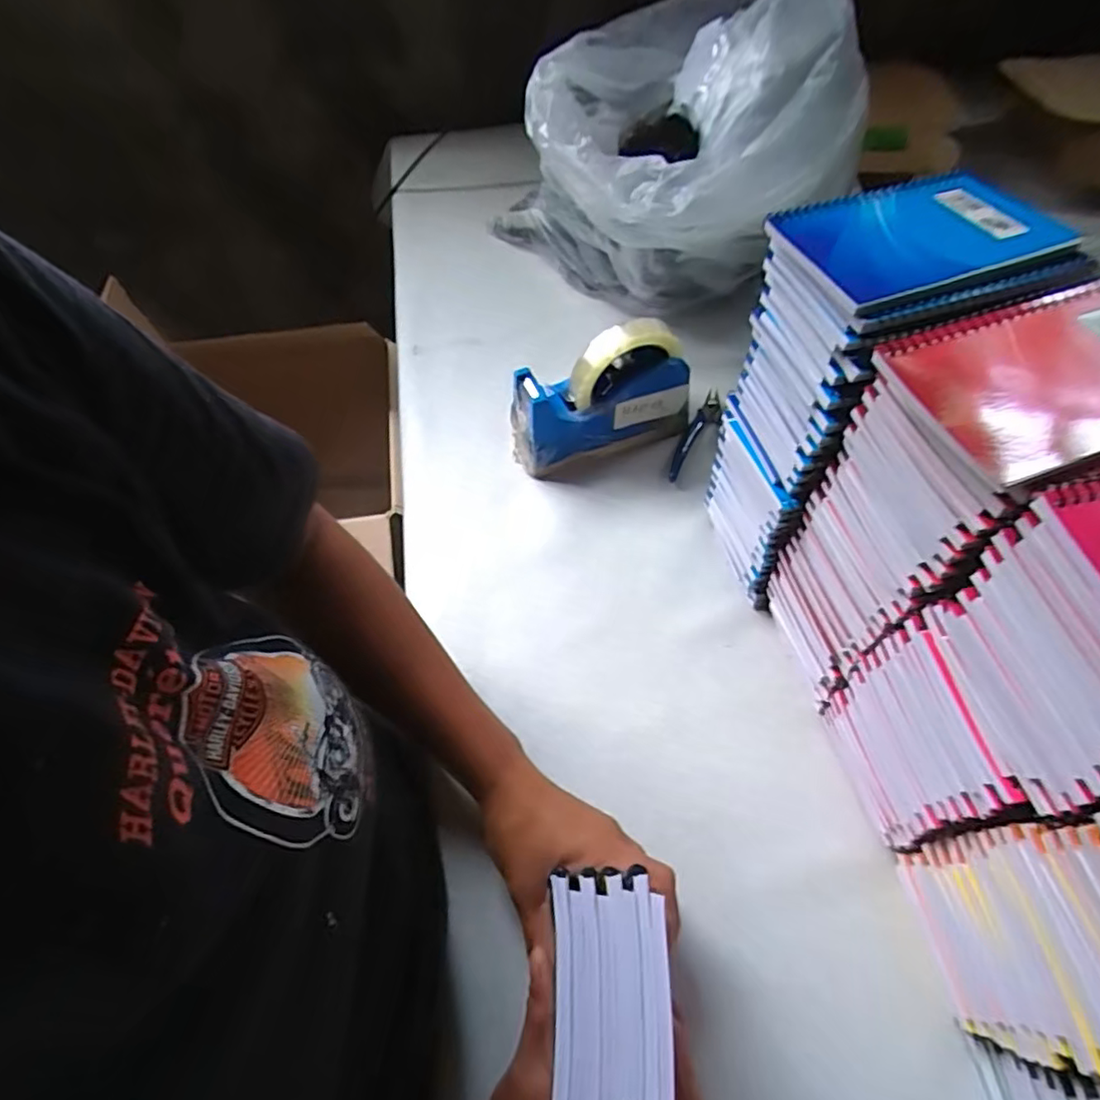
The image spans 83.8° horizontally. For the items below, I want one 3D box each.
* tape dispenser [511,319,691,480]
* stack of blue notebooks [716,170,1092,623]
[{"bbox_3d":[0.045,-0.132,0.538,0.158,0.118,0.053,-15,57,-6],"label":"tape dispenser"},{"bbox_3d":[0.195,-0.086,0.415,0.136,0.261,0.111,-20,58,-9],"label":"stack of blue notebooks"}]

